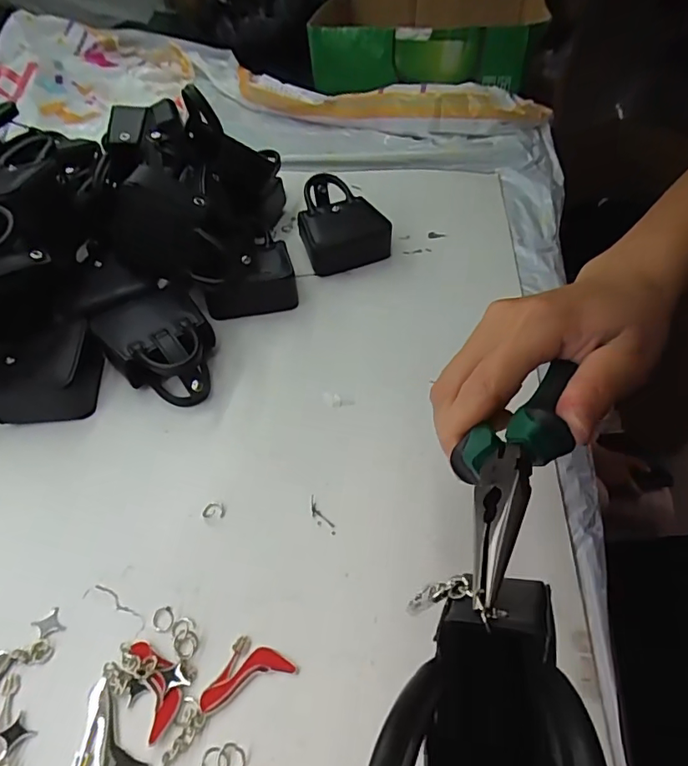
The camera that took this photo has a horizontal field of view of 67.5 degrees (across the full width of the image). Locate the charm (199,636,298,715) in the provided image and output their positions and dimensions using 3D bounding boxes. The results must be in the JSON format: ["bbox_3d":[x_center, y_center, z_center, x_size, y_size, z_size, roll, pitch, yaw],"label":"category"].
[{"bbox_3d":[-0.050,0.140,0.256,0.047,0.004,0.026,-18,49,-14],"label":"charm"}]

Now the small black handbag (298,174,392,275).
[{"bbox_3d":[-0.003,-0.152,0.490,0.078,0.051,0.092,-10,48,-6],"label":"small black handbag"}]

